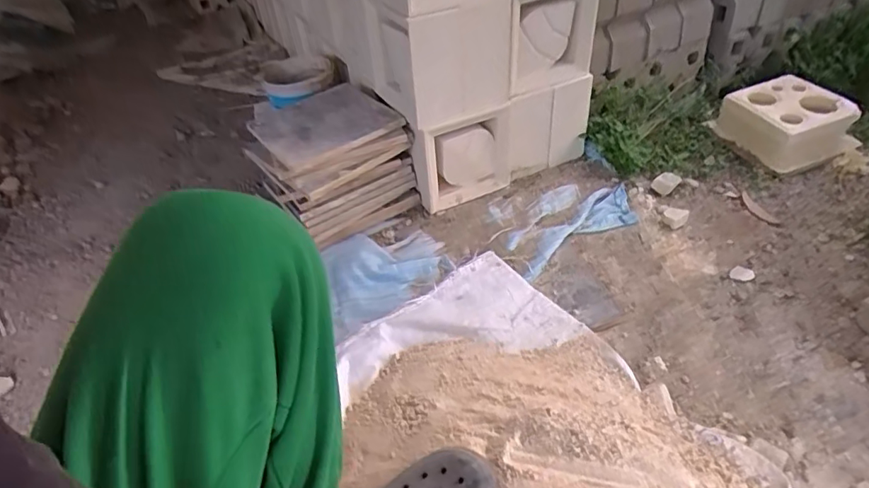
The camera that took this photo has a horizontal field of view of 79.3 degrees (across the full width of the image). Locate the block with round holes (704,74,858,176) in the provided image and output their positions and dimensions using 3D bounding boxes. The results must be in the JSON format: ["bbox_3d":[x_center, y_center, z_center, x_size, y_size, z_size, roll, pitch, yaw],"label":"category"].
[{"bbox_3d":[0.838,-0.296,1.252,0.226,0.116,0.244,-16,41,-12],"label":"block with round holes"}]

